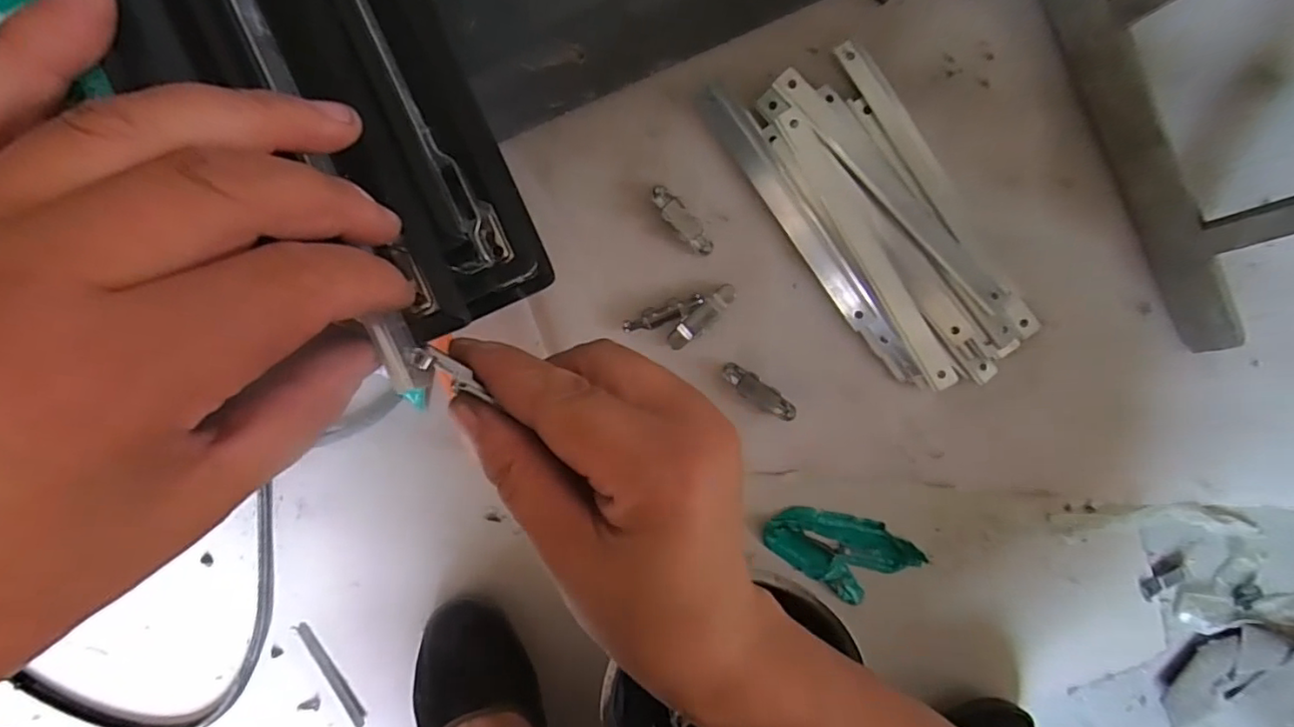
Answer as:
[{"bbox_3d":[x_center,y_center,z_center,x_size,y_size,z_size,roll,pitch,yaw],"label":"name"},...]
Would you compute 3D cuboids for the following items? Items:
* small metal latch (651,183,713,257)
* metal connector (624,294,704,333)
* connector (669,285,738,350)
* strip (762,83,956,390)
[{"bbox_3d":[0.025,-0.103,0.418,0.018,0.010,0.059,-44,94,5],"label":"small metal latch"},{"bbox_3d":[0.012,-0.036,0.418,0.060,0.011,0.015,-21,96,3],"label":"metal connector"},{"bbox_3d":[0.039,-0.034,0.419,0.060,0.005,0.015,-44,94,5],"label":"connector"},{"bbox_3d":[0.150,-0.086,0.407,0.023,0.009,0.235,-34,95,4],"label":"strip"}]

